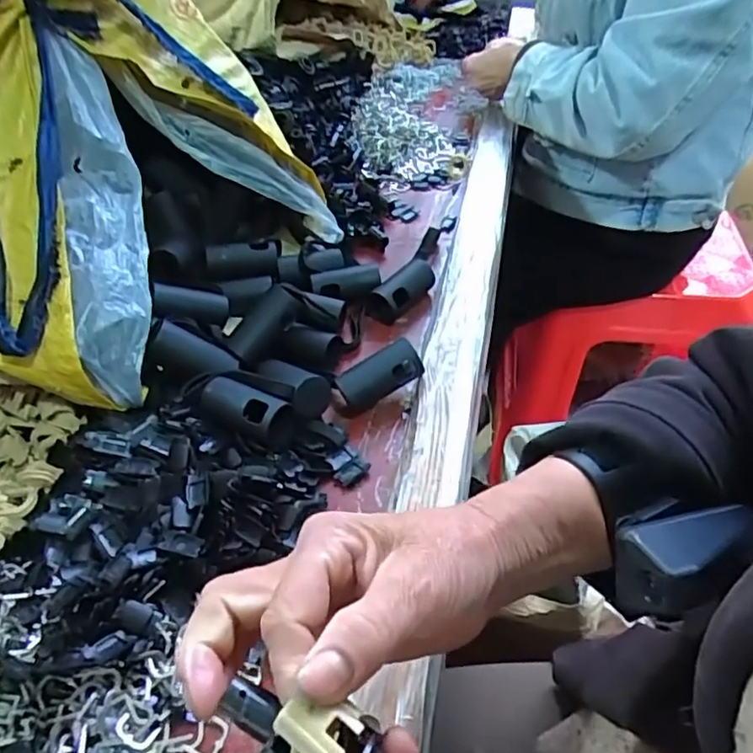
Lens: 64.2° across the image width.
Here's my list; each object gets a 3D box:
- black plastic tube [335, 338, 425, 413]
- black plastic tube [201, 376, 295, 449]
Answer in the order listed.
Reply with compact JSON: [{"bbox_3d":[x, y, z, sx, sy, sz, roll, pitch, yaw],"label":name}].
[{"bbox_3d":[0.002,-0.002,0.432,0.059,0.024,0.027,-24,47,-19],"label":"black plastic tube"},{"bbox_3d":[-0.086,0.022,0.400,0.061,0.024,0.032,20,49,23],"label":"black plastic tube"}]

